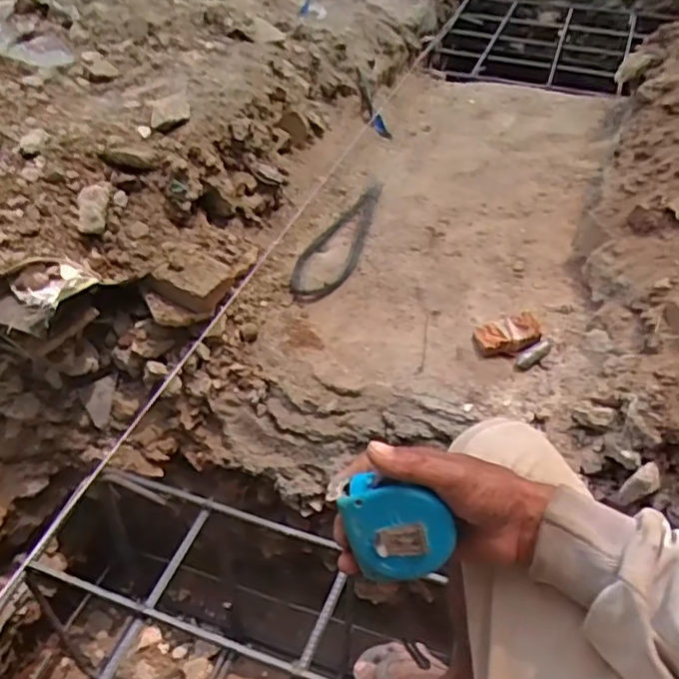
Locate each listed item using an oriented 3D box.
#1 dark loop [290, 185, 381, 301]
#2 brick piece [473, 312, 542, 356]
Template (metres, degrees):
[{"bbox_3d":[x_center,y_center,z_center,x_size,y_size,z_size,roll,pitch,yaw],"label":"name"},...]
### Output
[{"bbox_3d":[0.008,-0.200,1.291,0.098,0.024,0.414,22,45,9],"label":"dark loop"},{"bbox_3d":[0.279,-0.007,1.086,0.108,0.040,0.066,-12,45,-15],"label":"brick piece"}]

